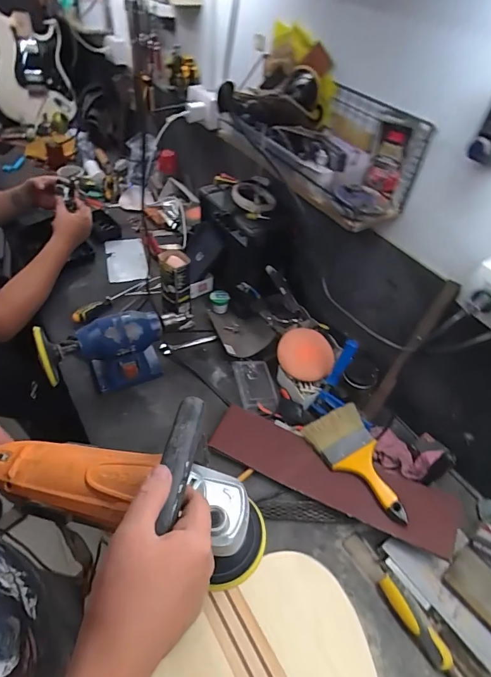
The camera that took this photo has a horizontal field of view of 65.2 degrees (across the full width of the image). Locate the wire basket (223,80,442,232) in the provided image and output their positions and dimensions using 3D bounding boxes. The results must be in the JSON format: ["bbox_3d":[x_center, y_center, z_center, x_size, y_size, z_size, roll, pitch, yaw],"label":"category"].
[{"bbox_3d":[0.117,-0.379,0.717,0.125,0.141,0.427,-24,53,-26],"label":"wire basket"}]

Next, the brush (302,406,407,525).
[{"bbox_3d":[0.203,0.224,0.688,0.107,0.013,0.214,-27,52,-8],"label":"brush"}]

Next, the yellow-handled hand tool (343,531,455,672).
[{"bbox_3d":[0.232,0.391,0.587,0.038,0.024,0.199,-22,53,-25],"label":"yellow-handled hand tool"}]

